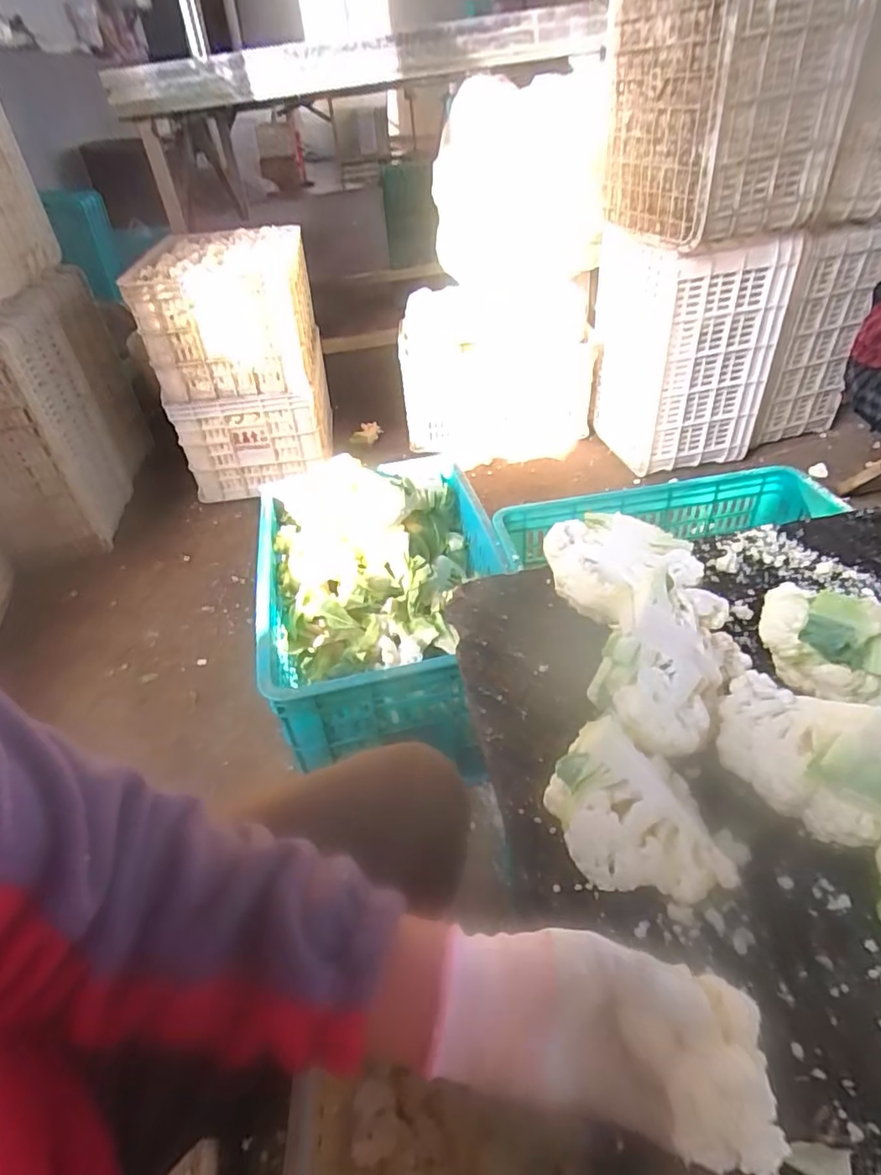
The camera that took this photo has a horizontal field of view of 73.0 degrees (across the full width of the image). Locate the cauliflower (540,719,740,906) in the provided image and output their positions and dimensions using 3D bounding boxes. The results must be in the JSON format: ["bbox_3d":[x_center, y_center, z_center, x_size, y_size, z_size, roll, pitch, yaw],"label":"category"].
[{"bbox_3d":[0.135,0.154,0.410,0.121,0.097,0.086,4,42,10],"label":"cauliflower"}]

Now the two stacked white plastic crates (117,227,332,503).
[{"bbox_3d":[-0.478,-0.568,1.513,0.358,0.510,0.486,-8,41,-4],"label":"two stacked white plastic crates"}]

